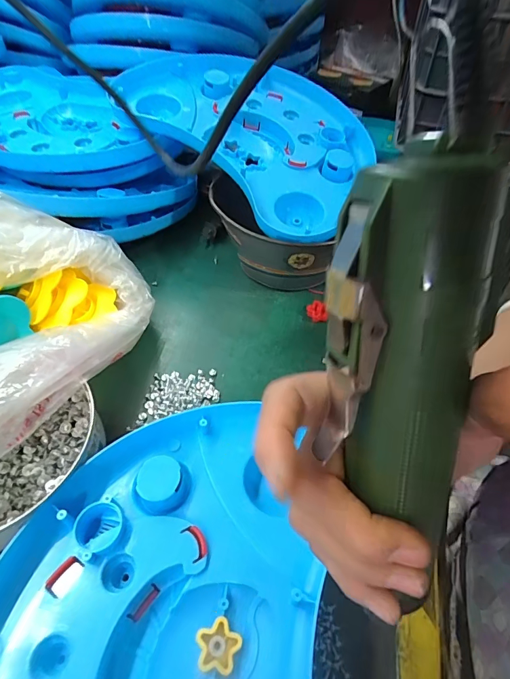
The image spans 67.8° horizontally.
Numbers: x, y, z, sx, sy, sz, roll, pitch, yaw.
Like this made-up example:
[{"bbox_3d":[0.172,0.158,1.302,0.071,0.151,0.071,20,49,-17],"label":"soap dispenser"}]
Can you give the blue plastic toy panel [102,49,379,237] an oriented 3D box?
[{"bbox_3d":[0.008,-0.259,0.472,0.222,0.045,0.337,-41,76,-19],"label":"blue plastic toy panel"}]

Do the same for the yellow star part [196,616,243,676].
[{"bbox_3d":[-0.021,0.182,0.224,0.025,0.005,0.026,-24,53,-20],"label":"yellow star part"}]

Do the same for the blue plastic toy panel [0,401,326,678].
[{"bbox_3d":[-0.058,0.187,0.206,0.232,0.040,0.328,4,49,3],"label":"blue plastic toy panel"}]

